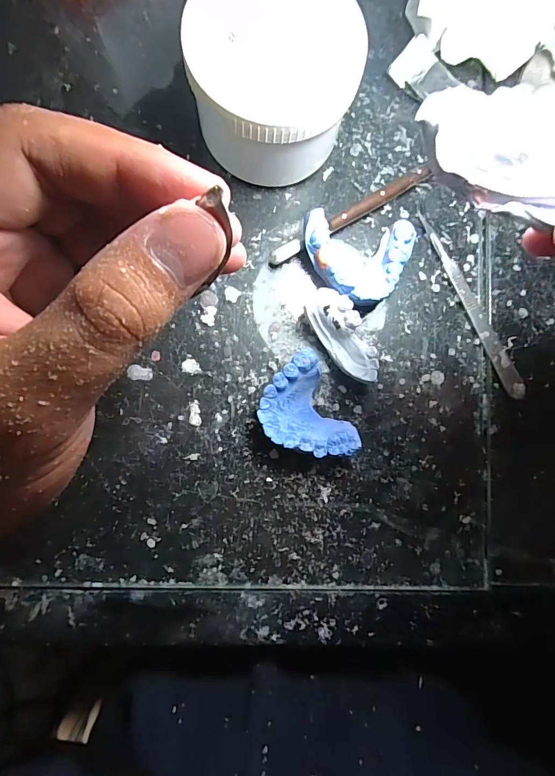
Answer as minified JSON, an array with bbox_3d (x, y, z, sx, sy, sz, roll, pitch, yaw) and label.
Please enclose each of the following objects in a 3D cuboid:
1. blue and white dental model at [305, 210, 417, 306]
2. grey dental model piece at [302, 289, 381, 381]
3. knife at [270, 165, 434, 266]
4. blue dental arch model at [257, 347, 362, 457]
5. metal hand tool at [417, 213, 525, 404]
[{"bbox_3d":[0.049,-0.077,0.247,0.067,0.025,0.053,3,85,-4],"label":"blue and white dental model"},{"bbox_3d":[0.040,-0.031,0.244,0.026,0.022,0.060,-31,88,-6],"label":"grey dental model piece"},{"bbox_3d":[0.050,-0.114,0.257,0.126,0.011,0.009,-32,88,-6],"label":"knife"},{"bbox_3d":[0.014,0.016,0.237,0.045,0.024,0.064,-27,88,-6],"label":"blue dental arch model"},{"bbox_3d":[0.130,-0.054,0.261,0.012,0.005,0.132,-25,88,-6],"label":"metal hand tool"}]

